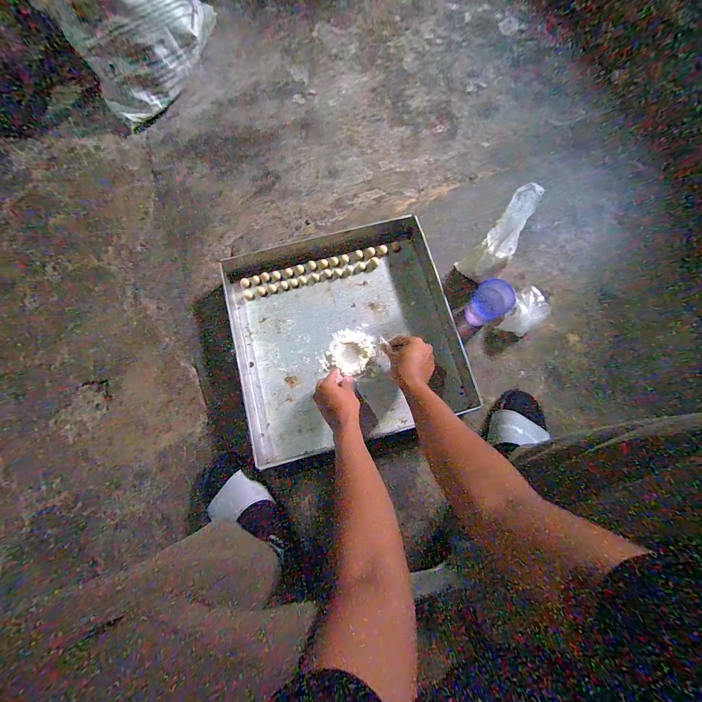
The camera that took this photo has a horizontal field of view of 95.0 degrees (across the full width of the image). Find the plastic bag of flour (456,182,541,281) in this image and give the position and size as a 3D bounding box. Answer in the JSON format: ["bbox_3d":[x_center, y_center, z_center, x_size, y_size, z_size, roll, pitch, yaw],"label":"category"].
[{"bbox_3d":[0.304,-0.221,0.667,0.092,0.227,0.096,41,81,10],"label":"plastic bag of flour"}]

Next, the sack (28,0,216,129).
[{"bbox_3d":[-0.512,-0.809,0.792,0.377,0.304,0.194,-33,79,-5],"label":"sack"}]

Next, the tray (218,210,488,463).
[{"bbox_3d":[-0.019,-0.052,0.715,0.467,0.064,0.485,-15,77,-2],"label":"tray"}]

